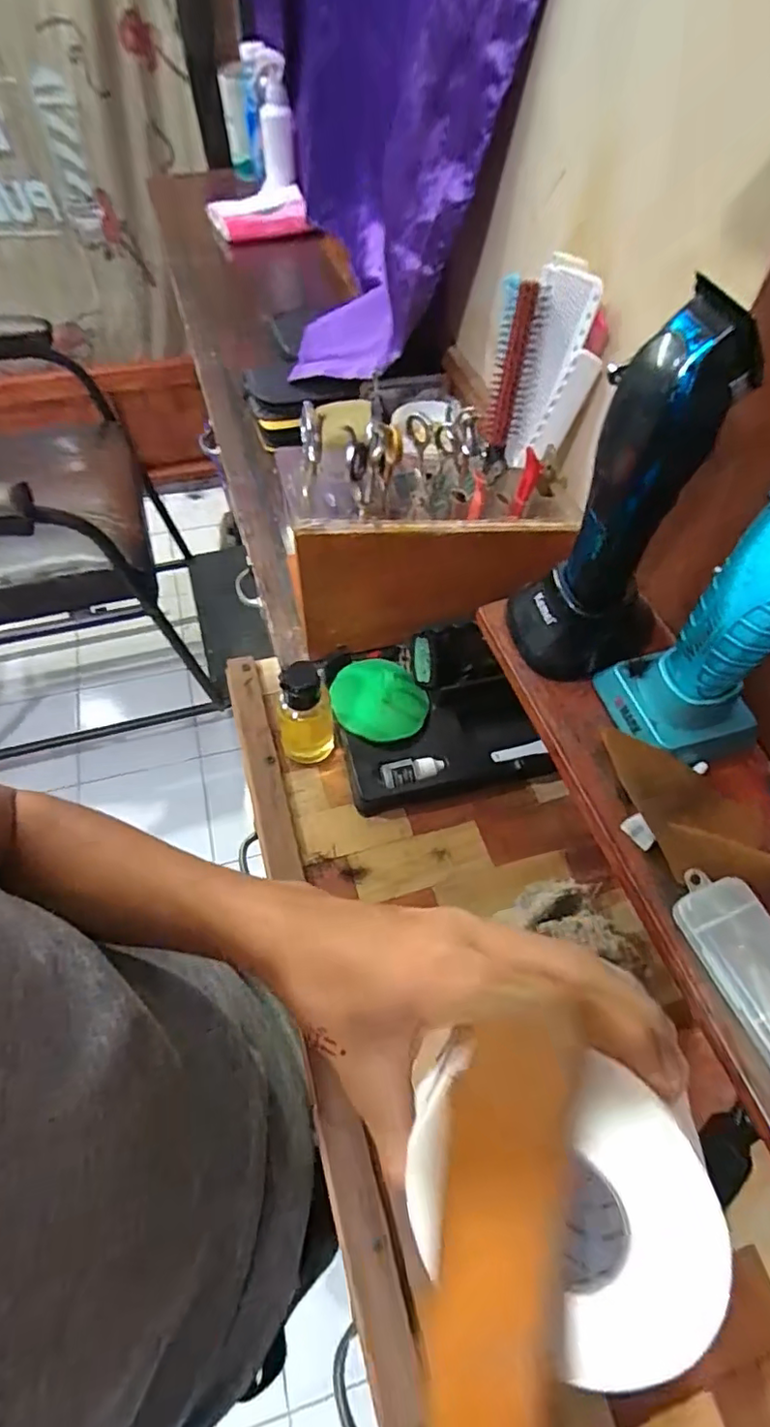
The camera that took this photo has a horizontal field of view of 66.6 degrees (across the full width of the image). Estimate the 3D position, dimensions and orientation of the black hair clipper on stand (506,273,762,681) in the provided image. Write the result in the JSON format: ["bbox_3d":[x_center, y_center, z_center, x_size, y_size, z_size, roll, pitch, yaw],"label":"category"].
[{"bbox_3d":[0.123,-0.100,0.313,0.079,0.192,0.062,17,58,9],"label":"black hair clipper on stand"}]

